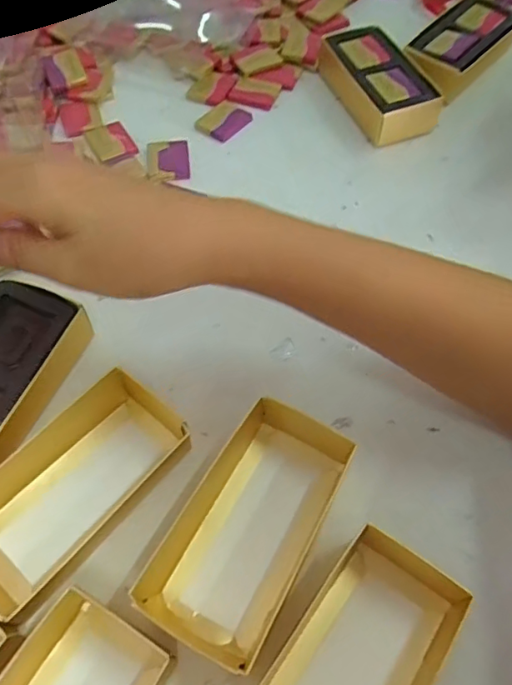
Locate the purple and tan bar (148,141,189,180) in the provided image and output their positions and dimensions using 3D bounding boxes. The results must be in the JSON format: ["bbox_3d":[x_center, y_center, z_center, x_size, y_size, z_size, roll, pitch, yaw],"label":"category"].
[{"bbox_3d":[-0.068,-0.142,0.423,0.031,0.005,0.044,-5,60,-5],"label":"purple and tan bar"}]

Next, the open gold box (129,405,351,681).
[{"bbox_3d":[-0.002,0.088,0.270,0.061,0.026,0.119,28,62,14],"label":"open gold box"}]

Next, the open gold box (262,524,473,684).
[{"bbox_3d":[0.042,0.147,0.232,0.061,0.031,0.117,33,64,17],"label":"open gold box"}]

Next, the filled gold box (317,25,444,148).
[{"bbox_3d":[0.101,-0.219,0.453,0.062,0.032,0.113,-21,62,-14],"label":"filled gold box"}]

